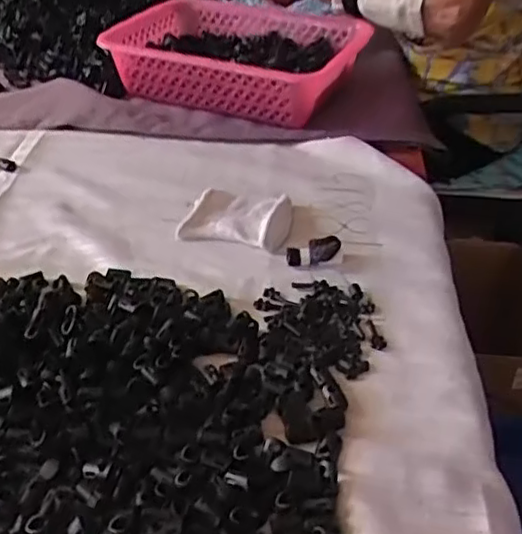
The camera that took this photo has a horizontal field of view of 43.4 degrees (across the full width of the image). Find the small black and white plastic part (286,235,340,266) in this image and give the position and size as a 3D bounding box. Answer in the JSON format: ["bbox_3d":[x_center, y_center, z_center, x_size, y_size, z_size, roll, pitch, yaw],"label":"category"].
[{"bbox_3d":[0.042,-0.013,0.533,0.044,0.015,0.016,-18,37,16],"label":"small black and white plastic part"}]

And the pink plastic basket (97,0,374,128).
[{"bbox_3d":[-0.030,-0.228,0.721,0.283,0.074,0.146,15,42,19],"label":"pink plastic basket"}]

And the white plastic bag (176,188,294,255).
[{"bbox_3d":[-0.021,-0.044,0.573,0.093,0.015,0.061,5,40,8],"label":"white plastic bag"}]

